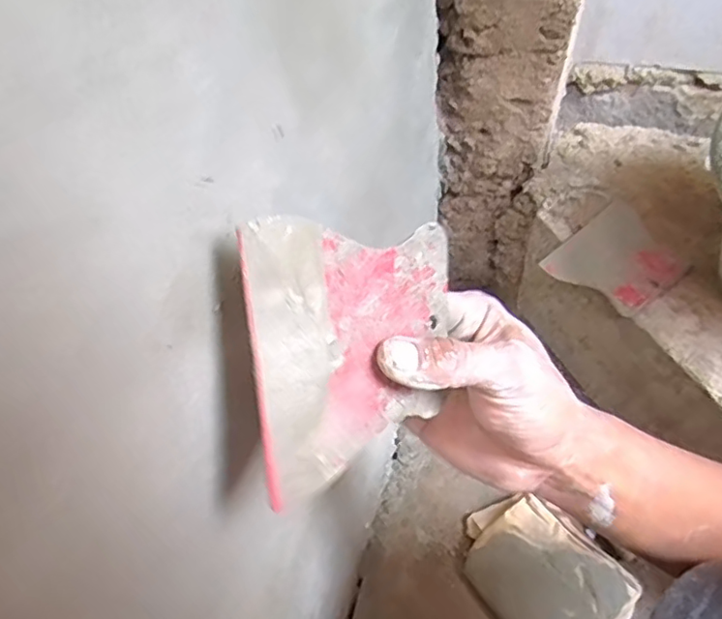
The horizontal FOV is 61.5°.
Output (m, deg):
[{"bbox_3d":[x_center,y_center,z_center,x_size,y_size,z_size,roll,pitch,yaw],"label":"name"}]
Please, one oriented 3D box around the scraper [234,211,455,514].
[{"bbox_3d":[0.000,0.016,0.272,0.105,0.118,0.005,-15,20,-36],"label":"scraper"}]

